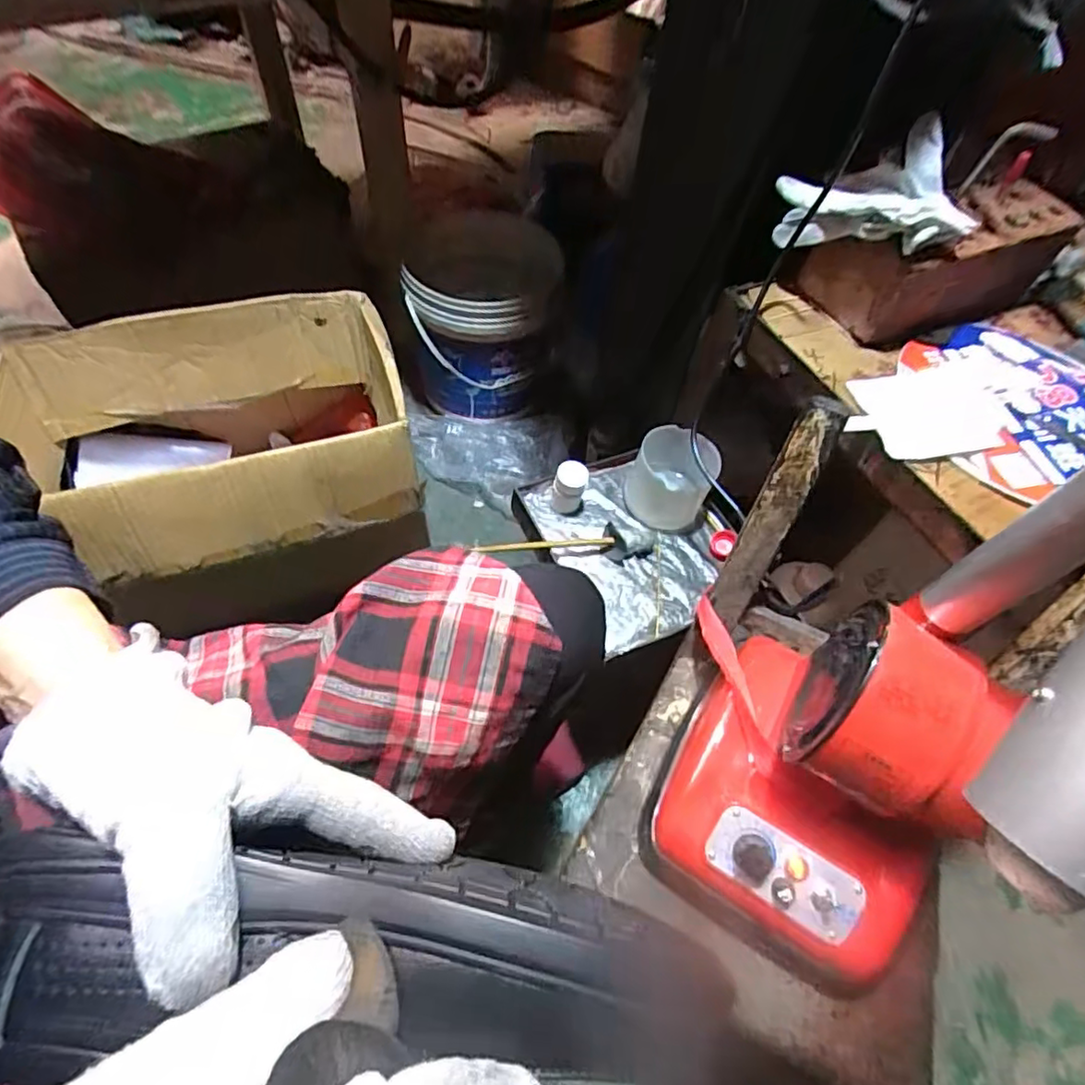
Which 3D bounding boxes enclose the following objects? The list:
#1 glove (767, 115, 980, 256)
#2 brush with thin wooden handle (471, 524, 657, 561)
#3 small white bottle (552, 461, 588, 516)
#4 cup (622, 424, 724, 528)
[{"bbox_3d":[0.280,-0.295,0.525,0.111,0.090,0.137,-6,59,-9],"label":"glove"},{"bbox_3d":[0.029,0.000,0.637,0.195,0.034,0.033,-2,58,-6],"label":"brush with thin wooden handle"},{"bbox_3d":[0.031,-0.063,0.669,0.031,0.054,0.037,21,59,8],"label":"small white bottle"},{"bbox_3d":[0.142,-0.071,0.667,0.090,0.071,0.091,23,59,10],"label":"cup"}]

